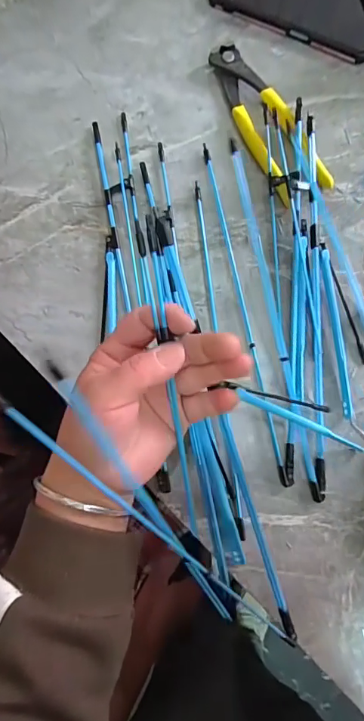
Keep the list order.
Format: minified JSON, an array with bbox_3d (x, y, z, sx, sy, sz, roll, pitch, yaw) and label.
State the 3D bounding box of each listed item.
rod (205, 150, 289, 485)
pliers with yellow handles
[{"bbox_3d":[0.053,-0.047,0.383,0.006,0.008,0.305,-12,82,-2],"label":"rod"},{"bbox_3d":[0.074,-0.216,0.399,0.048,0.021,0.161,-29,83,-4],"label":"pliers with yellow handles"}]

